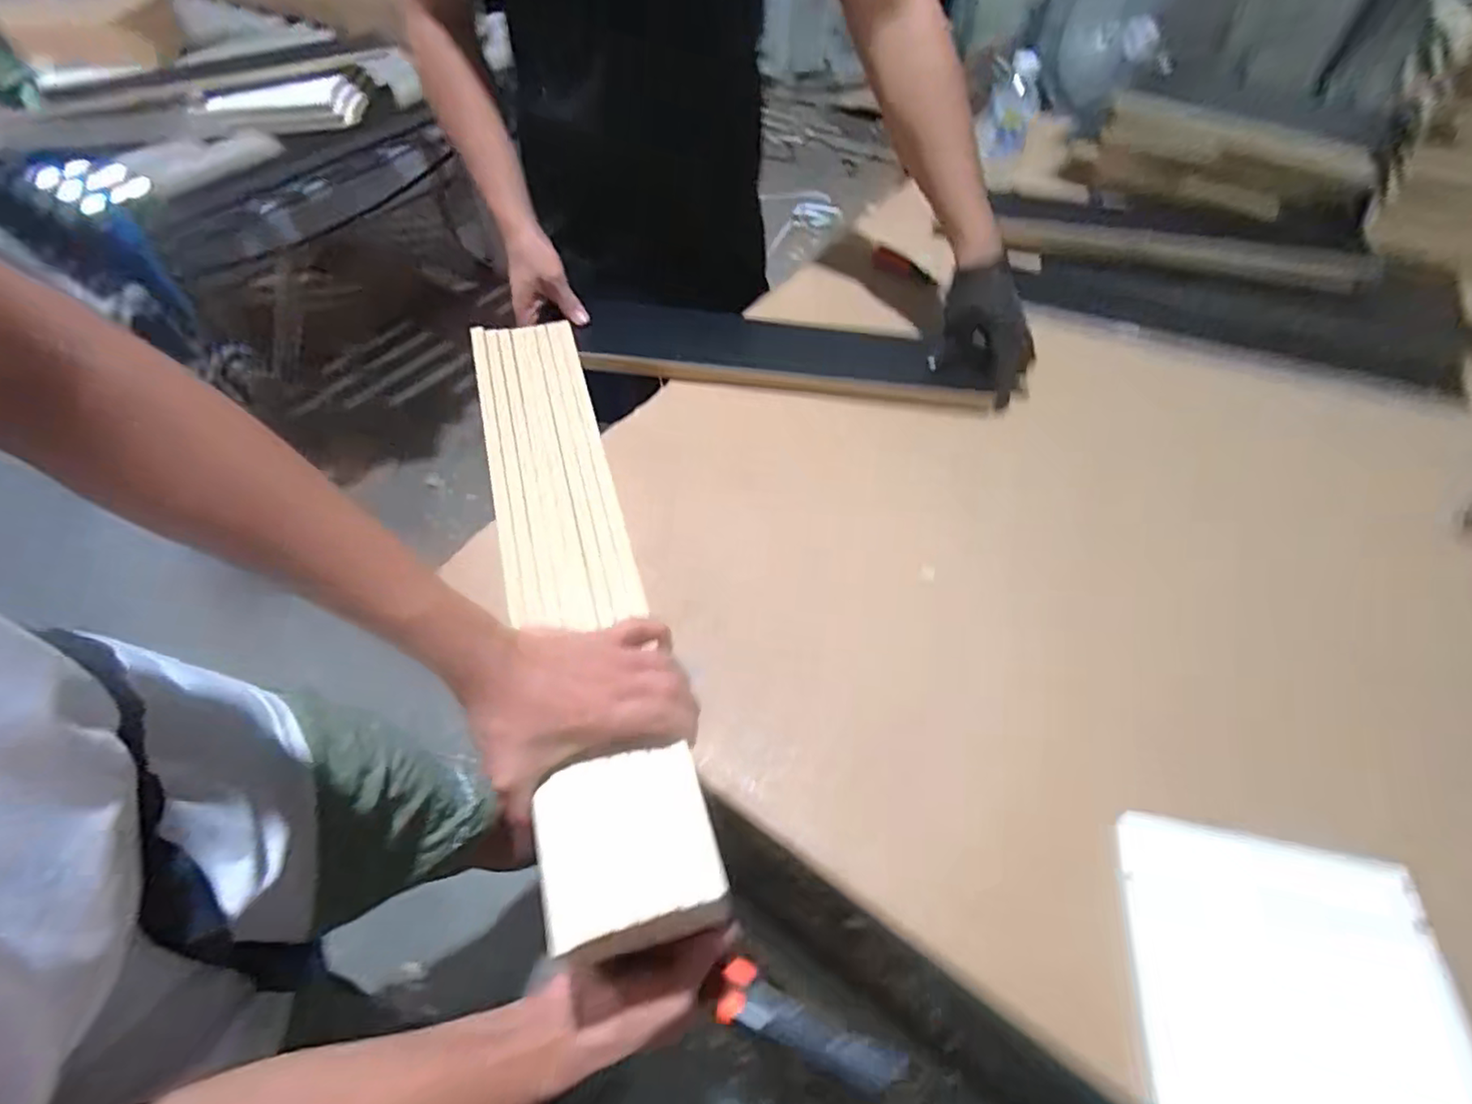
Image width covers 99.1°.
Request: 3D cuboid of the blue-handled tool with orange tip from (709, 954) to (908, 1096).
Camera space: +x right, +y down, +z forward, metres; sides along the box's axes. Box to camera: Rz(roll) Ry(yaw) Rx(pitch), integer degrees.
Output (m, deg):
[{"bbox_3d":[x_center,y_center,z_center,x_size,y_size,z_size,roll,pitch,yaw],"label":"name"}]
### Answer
[{"bbox_3d":[0.047,0.306,0.404,0.119,0.011,0.036,17,55,13],"label":"blue-handled tool with orange tip"}]

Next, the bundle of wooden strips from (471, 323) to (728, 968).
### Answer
[{"bbox_3d":[-0.140,-0.008,0.510,0.099,0.022,0.586,-15,53,-10],"label":"bundle of wooden strips"}]

